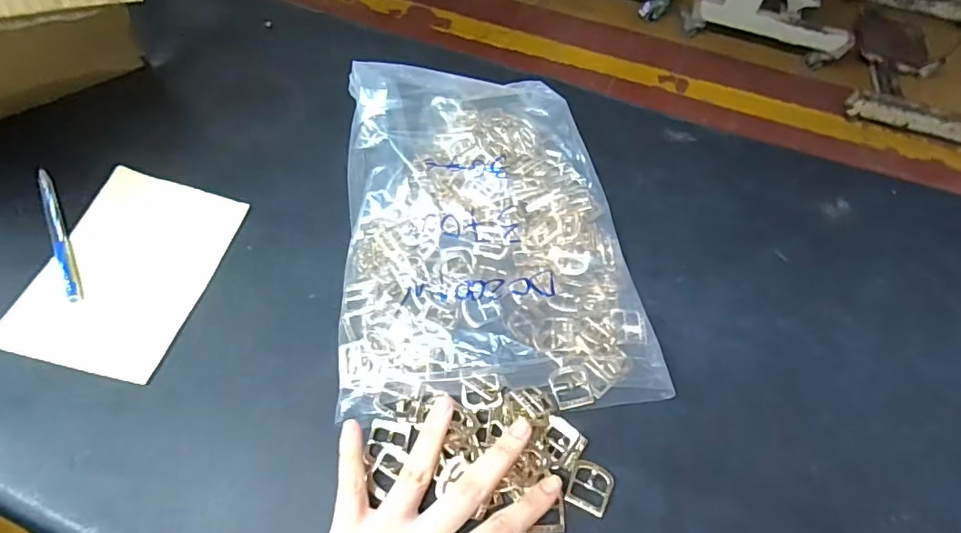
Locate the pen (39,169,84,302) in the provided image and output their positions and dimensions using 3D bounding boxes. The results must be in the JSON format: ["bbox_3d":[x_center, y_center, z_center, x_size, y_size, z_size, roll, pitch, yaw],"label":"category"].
[{"bbox_3d":[-0.311,-0.025,0.393,0.011,0.008,0.130,-25,62,-19],"label":"pen"}]

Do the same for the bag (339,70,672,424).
[{"bbox_3d":[0.005,-0.048,0.387,0.206,0.065,0.291,-3,57,-6],"label":"bag"}]

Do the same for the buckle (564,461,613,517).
[{"bbox_3d":[0.065,0.129,0.313,0.025,0.004,0.028,21,58,10],"label":"buckle"}]

